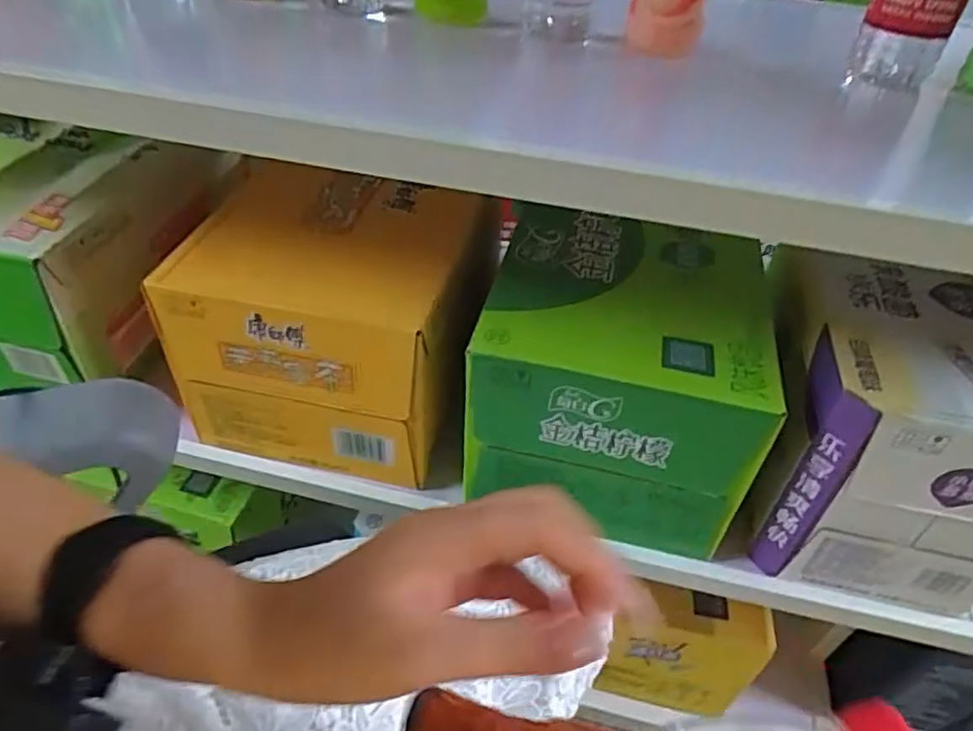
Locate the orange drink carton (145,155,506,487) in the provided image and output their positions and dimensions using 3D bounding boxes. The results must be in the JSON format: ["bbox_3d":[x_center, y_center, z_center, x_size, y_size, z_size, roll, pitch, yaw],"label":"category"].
[{"bbox_3d":[-0.154,-0.048,0.664,0.259,0.197,0.222,11,44,6],"label":"orange drink carton"}]

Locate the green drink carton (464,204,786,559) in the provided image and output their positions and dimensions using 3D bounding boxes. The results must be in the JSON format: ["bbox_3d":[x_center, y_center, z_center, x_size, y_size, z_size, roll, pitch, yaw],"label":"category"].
[{"bbox_3d":[0.121,0.003,0.624,0.235,0.187,0.231,11,44,7],"label":"green drink carton"}]

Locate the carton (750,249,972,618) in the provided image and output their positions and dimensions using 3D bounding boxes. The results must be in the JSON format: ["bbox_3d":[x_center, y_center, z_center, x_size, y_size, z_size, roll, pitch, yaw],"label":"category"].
[{"bbox_3d":[0.362,0.060,0.580,0.210,0.215,0.195,11,44,7],"label":"carton"}]

